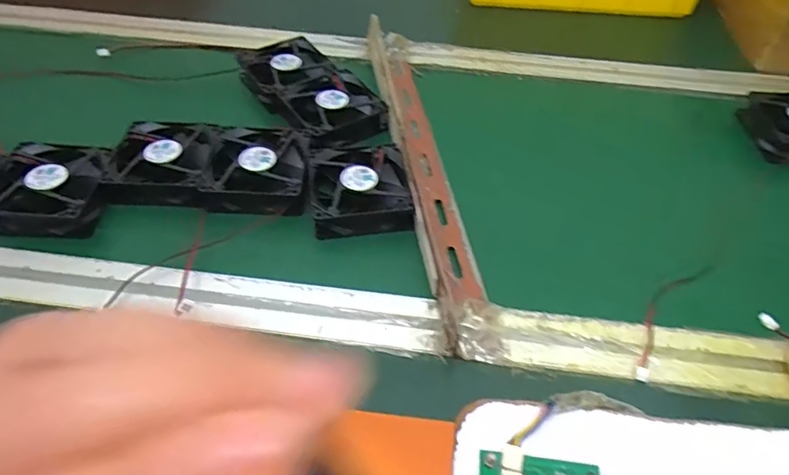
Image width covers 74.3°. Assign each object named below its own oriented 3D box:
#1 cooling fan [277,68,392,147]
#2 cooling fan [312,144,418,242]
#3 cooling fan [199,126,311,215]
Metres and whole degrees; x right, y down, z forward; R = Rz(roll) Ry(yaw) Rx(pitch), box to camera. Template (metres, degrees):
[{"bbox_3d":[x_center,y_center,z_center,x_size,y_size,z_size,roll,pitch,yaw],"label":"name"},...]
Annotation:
[{"bbox_3d":[-0.058,-0.125,0.498,0.088,0.022,0.088,-22,50,-21],"label":"cooling fan"},{"bbox_3d":[-0.028,-0.046,0.434,0.080,0.022,0.087,-4,46,-4],"label":"cooling fan"},{"bbox_3d":[-0.112,-0.058,0.442,0.083,0.026,0.090,4,46,3],"label":"cooling fan"}]

